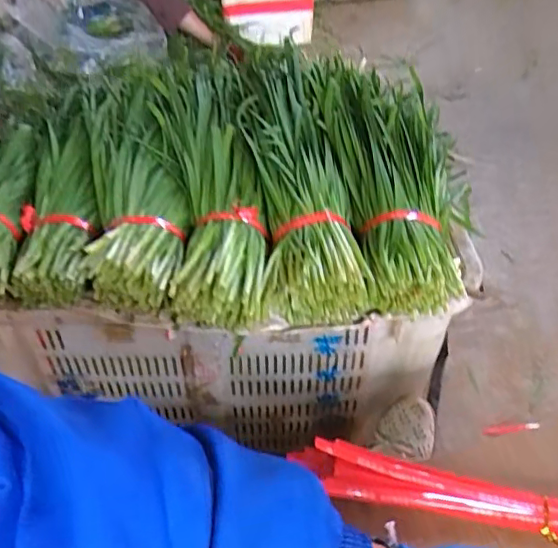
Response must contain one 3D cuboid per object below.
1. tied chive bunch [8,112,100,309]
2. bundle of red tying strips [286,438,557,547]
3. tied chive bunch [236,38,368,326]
[{"bbox_3d":[-0.265,-0.092,0.684,0.093,0.062,0.285,-7,54,-8],"label":"tied chive bunch"},{"bbox_3d":[0.209,0.193,0.488,0.379,0.038,0.051,8,40,10],"label":"bundle of red tying strips"},{"bbox_3d":[0.019,-0.131,0.686,0.114,0.084,0.398,-4,58,-5],"label":"tied chive bunch"}]

